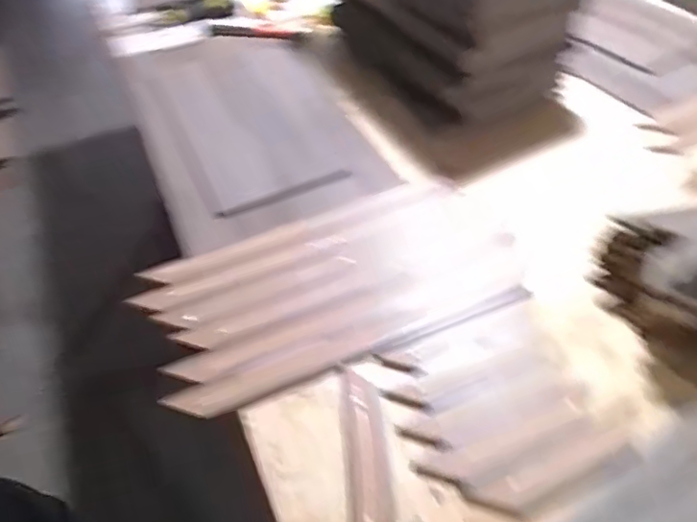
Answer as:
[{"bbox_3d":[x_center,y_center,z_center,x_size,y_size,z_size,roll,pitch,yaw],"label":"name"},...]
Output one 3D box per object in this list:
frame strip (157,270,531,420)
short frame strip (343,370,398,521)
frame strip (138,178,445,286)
[{"bbox_3d":[0.015,0.107,0.723,0.473,0.014,0.050,-18,47,-12],"label":"frame strip"},{"bbox_3d":[0.022,0.218,0.625,0.047,0.010,0.211,-5,46,1],"label":"short frame strip"},{"bbox_3d":[-0.069,-0.051,0.879,0.487,0.012,0.055,-20,48,-14],"label":"frame strip"}]

